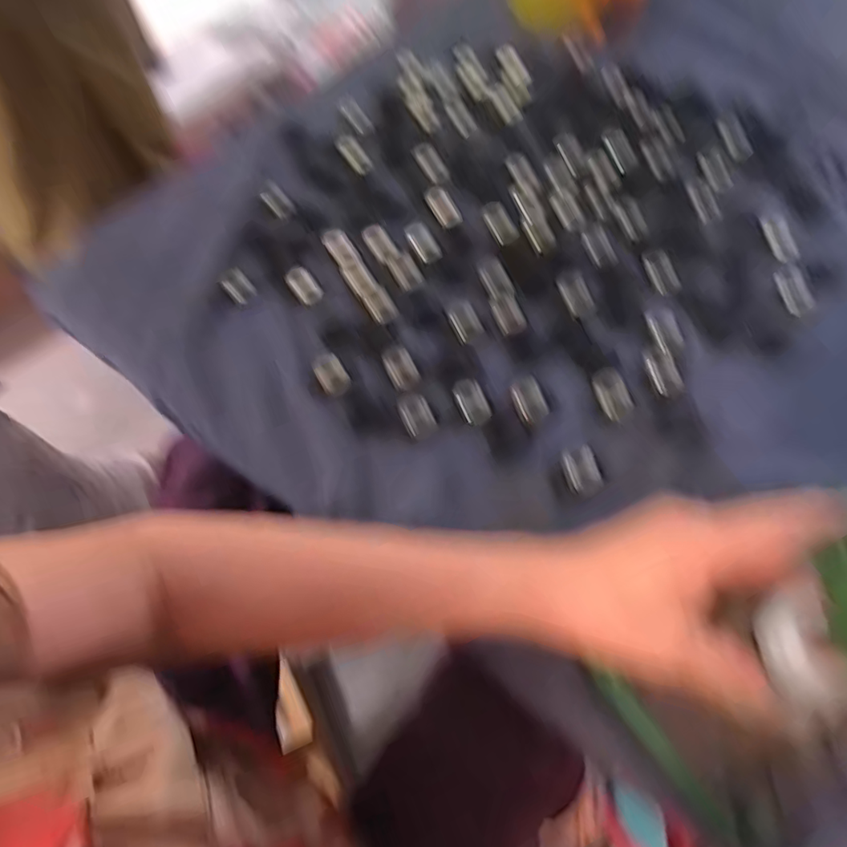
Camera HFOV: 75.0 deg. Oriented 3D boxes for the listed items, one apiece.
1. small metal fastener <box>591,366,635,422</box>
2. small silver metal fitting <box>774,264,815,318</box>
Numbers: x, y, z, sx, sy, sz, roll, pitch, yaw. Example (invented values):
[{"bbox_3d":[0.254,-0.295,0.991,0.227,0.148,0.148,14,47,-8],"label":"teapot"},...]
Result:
[{"bbox_3d":[0.135,-0.022,0.396,0.022,0.016,0.039,-17,58,-6],"label":"small metal fastener"},{"bbox_3d":[0.298,-0.108,0.443,0.024,0.004,0.052,-2,58,3],"label":"small silver metal fitting"}]

